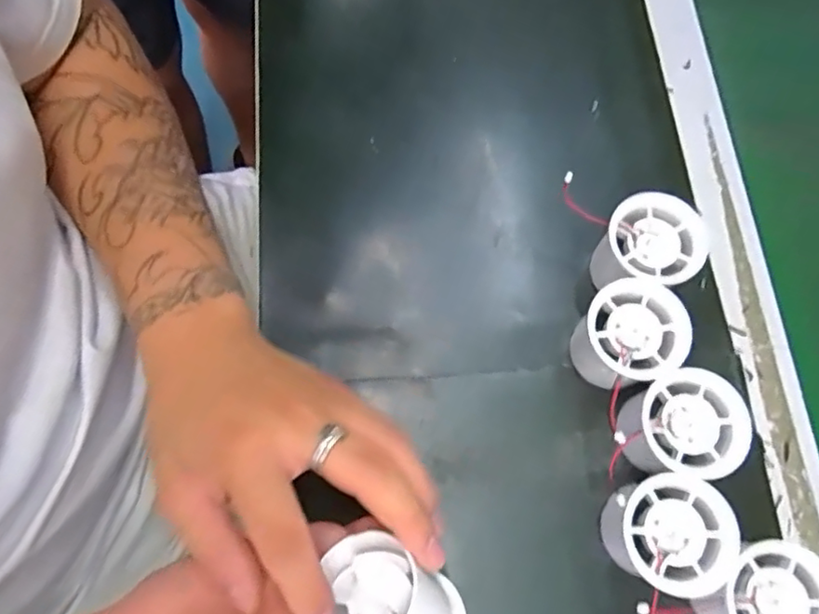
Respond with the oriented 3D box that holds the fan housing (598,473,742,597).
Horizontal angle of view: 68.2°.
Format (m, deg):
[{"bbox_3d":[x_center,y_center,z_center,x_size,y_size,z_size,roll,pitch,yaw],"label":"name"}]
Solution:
[{"bbox_3d":[0.138,0.123,0.329,0.052,0.050,0.056,1,72,-2],"label":"fan housing"}]

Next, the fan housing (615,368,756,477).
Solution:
[{"bbox_3d":[0.152,0.070,0.348,0.061,0.050,0.056,-6,73,-4],"label":"fan housing"}]

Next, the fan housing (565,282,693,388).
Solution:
[{"bbox_3d":[0.130,0.019,0.363,0.055,0.049,0.056,1,72,-2],"label":"fan housing"}]

